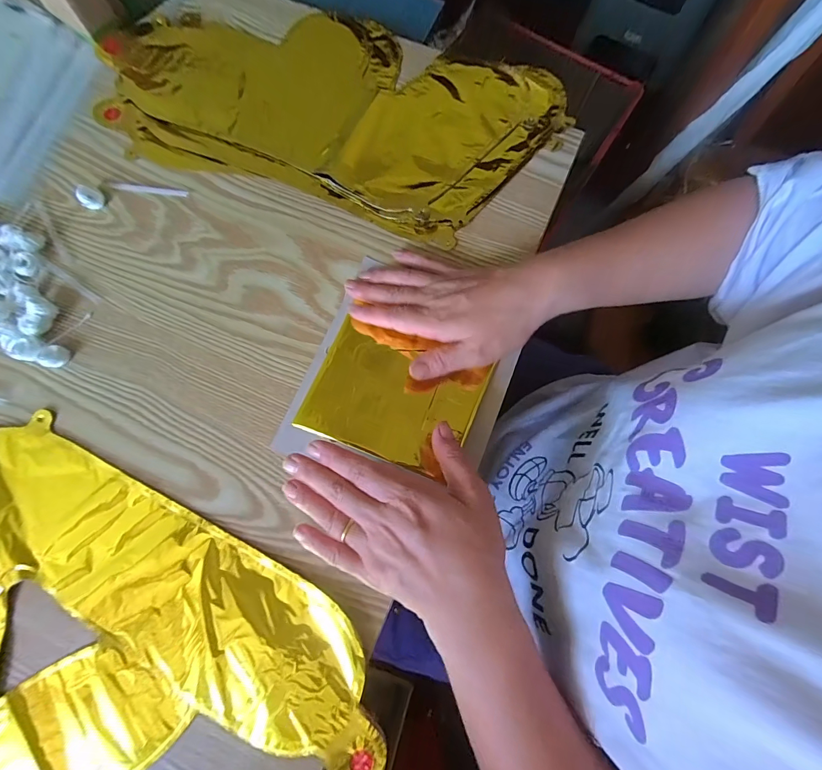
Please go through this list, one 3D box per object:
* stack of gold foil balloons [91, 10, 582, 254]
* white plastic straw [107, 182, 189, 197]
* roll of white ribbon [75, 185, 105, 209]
[{"bbox_3d":[-0.086,-0.289,0.386,0.449,0.018,0.223,18,77,5],"label":"stack of gold foil balloons"},{"bbox_3d":[-0.255,-0.191,0.366,0.078,0.004,0.008,8,77,3],"label":"white plastic straw"},{"bbox_3d":[-0.305,-0.179,0.359,0.019,0.012,0.019,0,76,1],"label":"roll of white ribbon"}]

